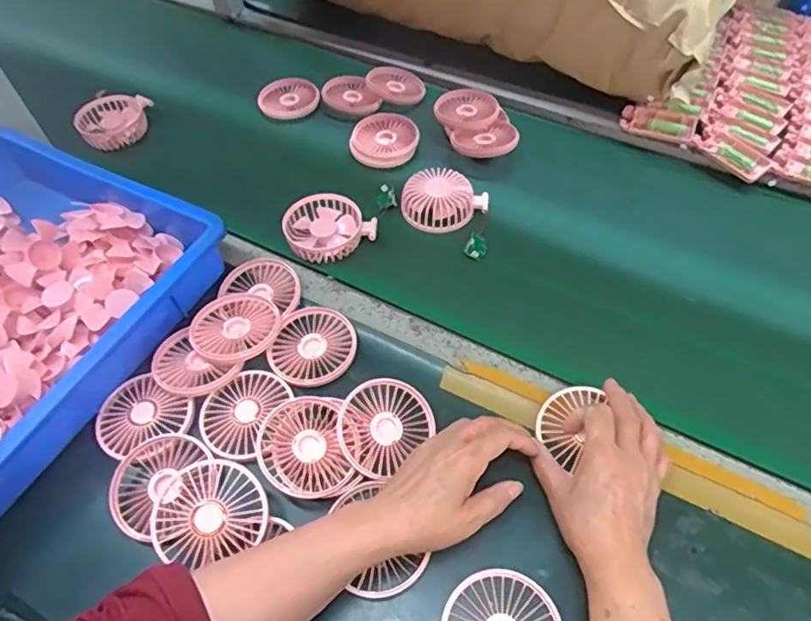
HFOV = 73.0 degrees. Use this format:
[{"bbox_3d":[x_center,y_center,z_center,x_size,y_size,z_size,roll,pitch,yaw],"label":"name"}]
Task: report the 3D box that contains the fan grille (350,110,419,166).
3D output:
[{"bbox_3d":[-0.032,-0.232,0.742,0.086,0.029,0.083,-1,56,1],"label":"fan grille"}]

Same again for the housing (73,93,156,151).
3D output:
[{"bbox_3d":[-0.414,-0.274,0.788,0.109,0.034,0.078,-36,62,-21],"label":"housing"}]

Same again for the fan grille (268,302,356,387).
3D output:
[{"bbox_3d":[-0.093,0.036,0.557,0.081,0.011,0.091,12,57,10],"label":"fan grille"}]

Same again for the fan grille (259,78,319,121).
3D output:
[{"bbox_3d":[-0.177,-0.316,0.811,0.086,0.016,0.084,-28,60,-17],"label":"fan grille"}]

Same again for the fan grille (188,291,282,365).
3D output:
[{"bbox_3d":[-0.174,0.014,0.558,0.085,0.019,0.089,-1,56,1],"label":"fan grille"}]

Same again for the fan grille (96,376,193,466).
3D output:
[{"bbox_3d":[-0.250,0.101,0.513,0.084,0.009,0.075,24,60,17],"label":"fan grille"}]

